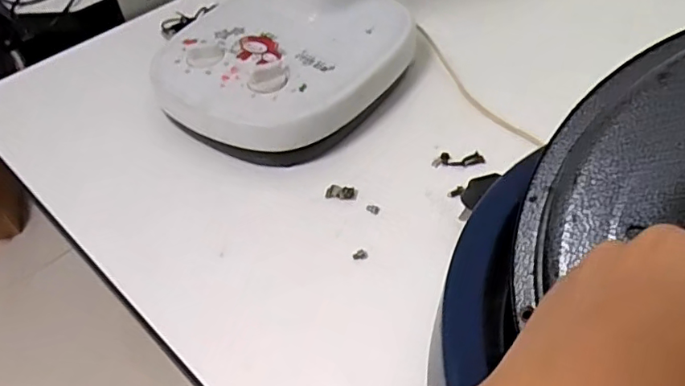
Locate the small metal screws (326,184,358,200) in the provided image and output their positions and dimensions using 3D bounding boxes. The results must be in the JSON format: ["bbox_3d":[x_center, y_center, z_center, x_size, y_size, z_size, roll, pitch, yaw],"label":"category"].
[{"bbox_3d":[0.000,-0.001,0.385,0.023,0.006,0.009,6,49,7],"label":"small metal screws"}]

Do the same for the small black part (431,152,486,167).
[{"bbox_3d":[0.090,-0.026,0.407,0.040,0.006,0.009,-2,49,0],"label":"small black part"}]

